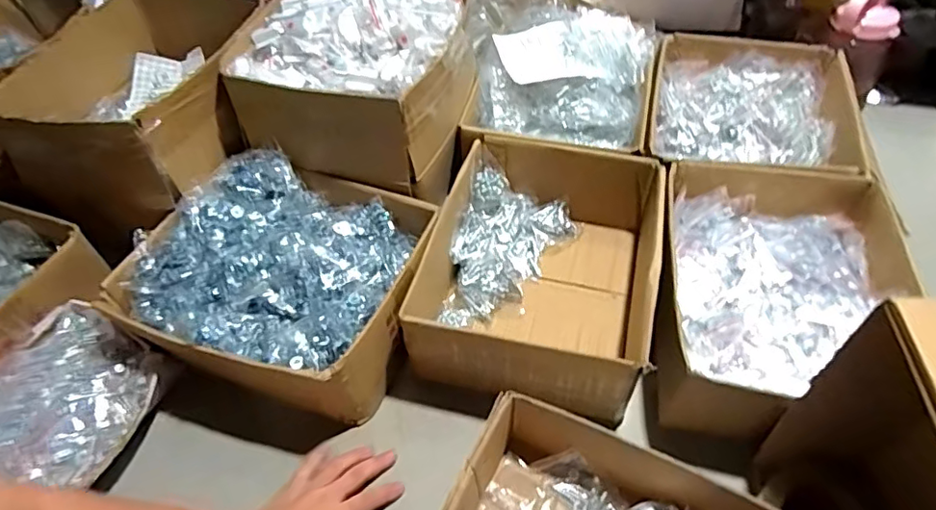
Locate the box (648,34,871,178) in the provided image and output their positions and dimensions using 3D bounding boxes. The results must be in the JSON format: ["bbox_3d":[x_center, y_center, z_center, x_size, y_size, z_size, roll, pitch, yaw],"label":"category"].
[{"bbox_3d":[0.424,-0.208,0.866,0.286,0.095,0.348,9,50,11],"label":"box"}]

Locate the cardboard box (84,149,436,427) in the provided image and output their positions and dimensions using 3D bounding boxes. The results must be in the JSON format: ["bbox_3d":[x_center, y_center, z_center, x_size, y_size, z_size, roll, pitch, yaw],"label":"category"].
[{"bbox_3d":[-0.226,0.023,0.692,0.325,0.135,0.269,12,51,14],"label":"cardboard box"}]

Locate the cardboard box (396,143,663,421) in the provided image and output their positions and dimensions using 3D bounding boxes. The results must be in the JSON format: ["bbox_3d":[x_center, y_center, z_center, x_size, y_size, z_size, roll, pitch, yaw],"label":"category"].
[{"bbox_3d":[0.093,0.015,0.709,0.256,0.123,0.328,11,51,13],"label":"cardboard box"}]

